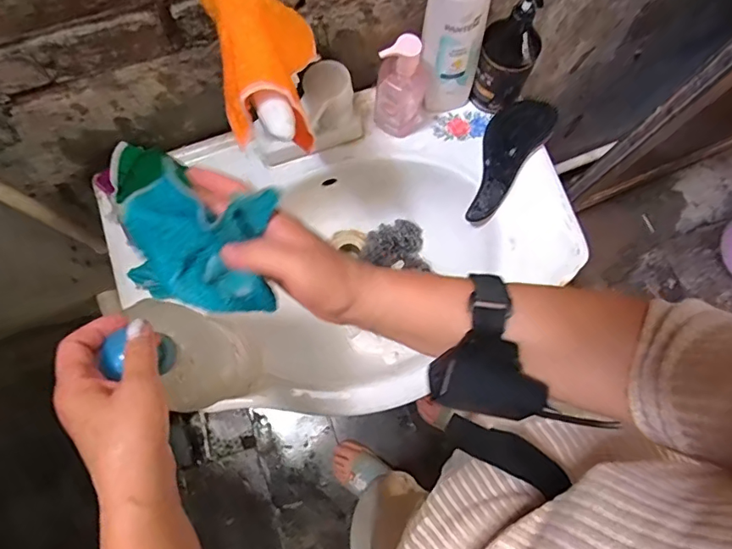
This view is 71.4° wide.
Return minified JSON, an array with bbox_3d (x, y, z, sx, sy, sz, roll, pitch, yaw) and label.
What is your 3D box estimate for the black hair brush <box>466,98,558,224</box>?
[{"bbox_3d":[0.177,-0.156,0.675,0.072,0.041,0.181,36,81,6],"label":"black hair brush"}]

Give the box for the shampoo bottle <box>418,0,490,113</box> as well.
[{"bbox_3d":[0.103,-0.277,0.602,0.077,0.220,0.065,10,79,2],"label":"shampoo bottle"}]

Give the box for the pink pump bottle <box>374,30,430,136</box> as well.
[{"bbox_3d":[0.047,-0.223,0.619,0.070,0.156,0.049,10,79,2],"label":"pink pump bottle"}]

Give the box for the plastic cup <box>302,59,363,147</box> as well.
[{"bbox_3d":[-0.043,-0.209,0.642,0.066,0.115,0.053,-22,80,-5],"label":"plastic cup"}]

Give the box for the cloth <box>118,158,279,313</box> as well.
[{"bbox_3d":[-0.120,-0.021,0.366,0.120,0.030,0.096,13,117,21],"label":"cloth"}]

